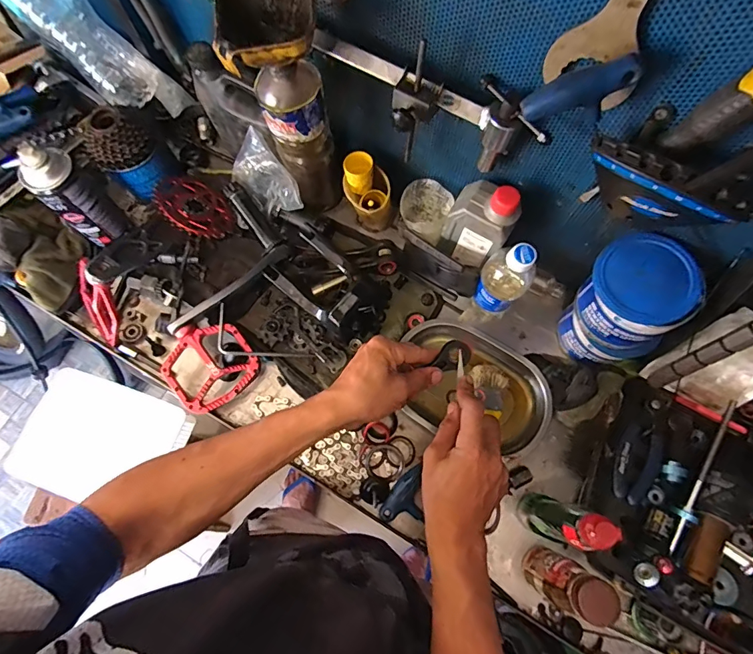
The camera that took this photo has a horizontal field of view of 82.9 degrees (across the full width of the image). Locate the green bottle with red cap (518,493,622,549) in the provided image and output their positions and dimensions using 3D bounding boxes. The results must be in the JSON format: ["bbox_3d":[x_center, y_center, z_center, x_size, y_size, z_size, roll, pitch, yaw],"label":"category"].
[{"bbox_3d":[0.206,0.216,0.477,0.044,0.157,0.044,42,77,12],"label":"green bottle with red cap"}]

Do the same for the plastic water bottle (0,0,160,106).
[{"bbox_3d":[-0.474,-0.472,0.619,0.289,0.074,0.092,44,76,-19],"label":"plastic water bottle"}]

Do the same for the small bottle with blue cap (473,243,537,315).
[{"bbox_3d":[0.166,-0.063,0.562,0.053,0.164,0.064,32,75,9],"label":"small bottle with blue cap"}]

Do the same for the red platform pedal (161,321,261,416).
[{"bbox_3d":[-0.227,0.051,0.578,0.112,0.022,0.110,-37,91,-11],"label":"red platform pedal"}]

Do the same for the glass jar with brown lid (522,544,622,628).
[{"bbox_3d":[0.205,0.278,0.457,0.049,0.140,0.047,0,73,0],"label":"glass jar with brown lid"}]

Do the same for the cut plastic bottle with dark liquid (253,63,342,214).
[{"bbox_3d":[-0.093,-0.227,0.565,0.078,0.236,0.060,-10,73,-3],"label":"cut plastic bottle with dark liquid"}]

